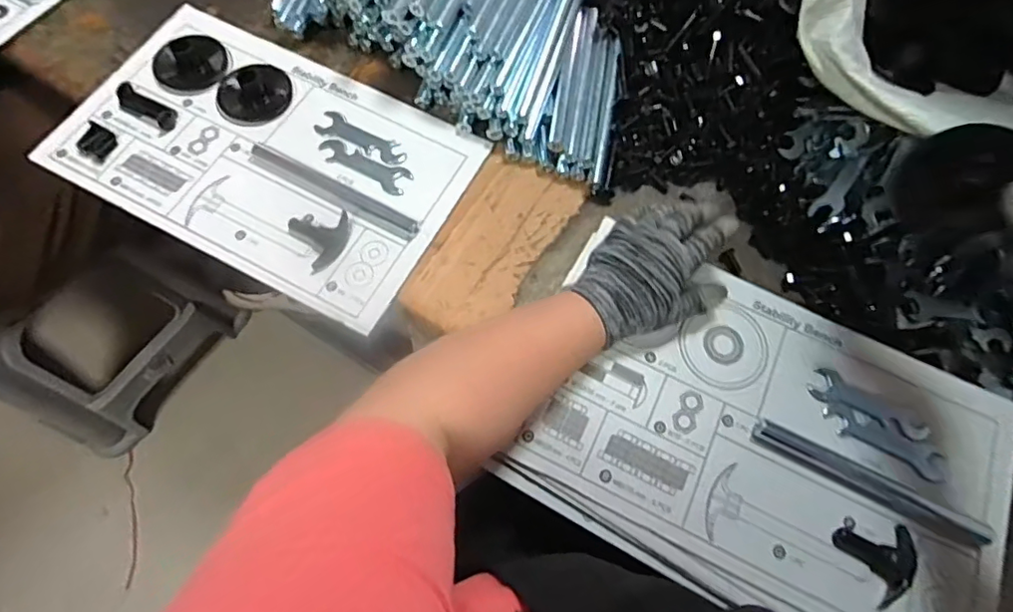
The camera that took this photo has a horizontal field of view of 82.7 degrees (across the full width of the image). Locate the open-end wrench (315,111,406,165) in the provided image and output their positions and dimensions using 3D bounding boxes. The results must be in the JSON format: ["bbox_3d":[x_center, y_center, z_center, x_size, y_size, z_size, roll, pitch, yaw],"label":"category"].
[{"bbox_3d":[-0.138,-0.161,0.552,0.094,0.004,0.029,26,69,8],"label":"open-end wrench"}]

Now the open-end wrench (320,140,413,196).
[{"bbox_3d":[-0.134,-0.134,0.544,0.092,0.004,0.028,27,69,8],"label":"open-end wrench"}]

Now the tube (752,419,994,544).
[{"bbox_3d":[0.273,0.131,0.432,0.177,0.009,0.021,24,69,7],"label":"tube"}]

